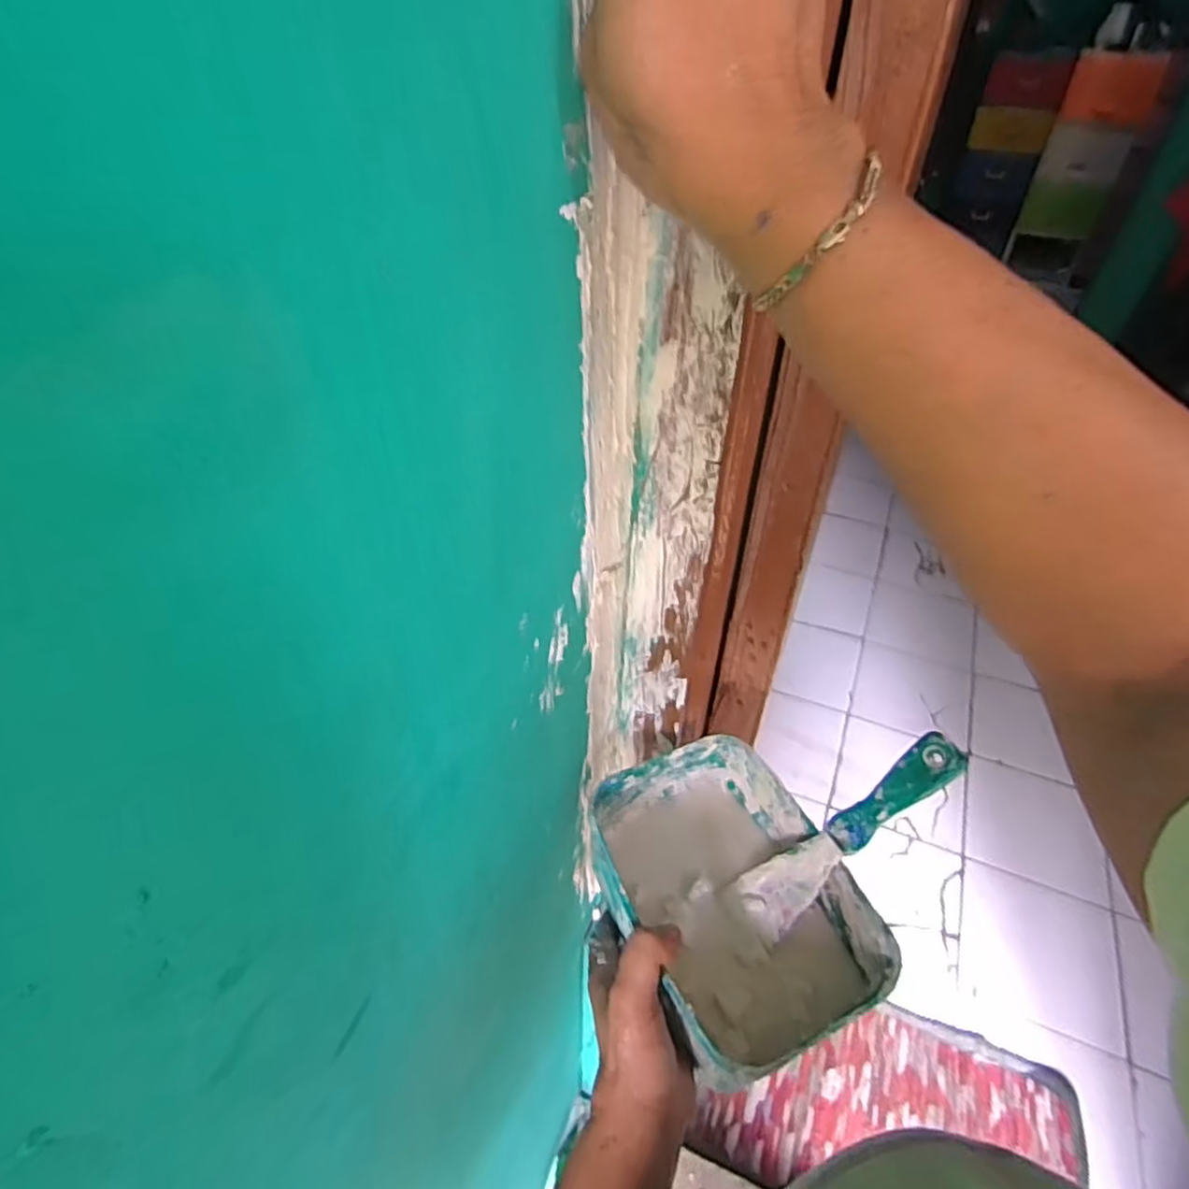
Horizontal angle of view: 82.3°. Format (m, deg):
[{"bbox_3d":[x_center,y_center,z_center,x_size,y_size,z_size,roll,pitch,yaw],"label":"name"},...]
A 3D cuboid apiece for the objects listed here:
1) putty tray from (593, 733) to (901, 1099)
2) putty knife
[{"bbox_3d":[0.088,0.202,0.464,0.142,0.058,0.189,-16,44,-20],"label":"putty tray"},{"bbox_3d":[0.166,0.155,0.445,0.172,0.011,0.040,-46,46,12],"label":"putty knife"}]

